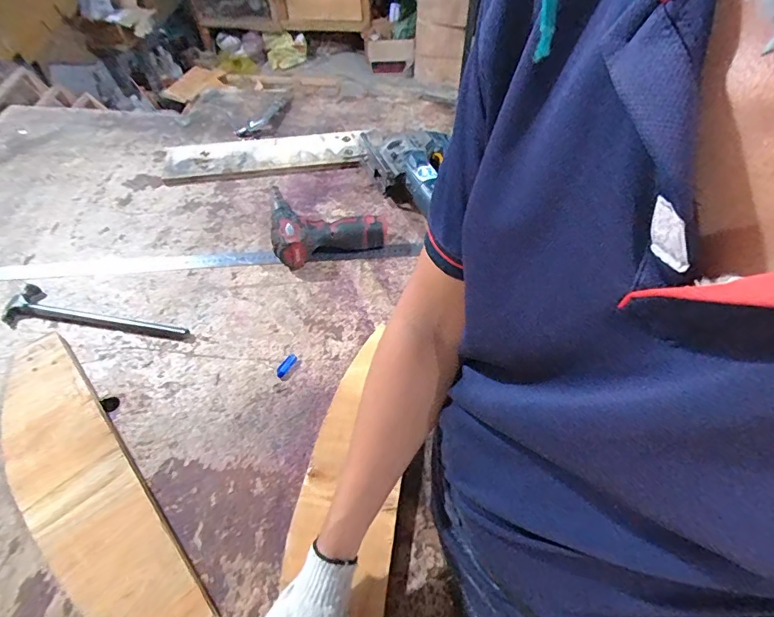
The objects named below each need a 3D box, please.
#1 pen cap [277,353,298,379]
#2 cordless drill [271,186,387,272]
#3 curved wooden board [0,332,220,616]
[{"bbox_3d":[-0.152,0.085,0.670,0.017,0.008,0.041,28,60,19],"label":"pen cap"},{"bbox_3d":[-0.107,-0.182,0.810,0.201,0.060,0.207,-9,55,-6],"label":"cordless drill"},{"bbox_3d":[-0.383,0.221,0.559,0.119,0.023,0.483,-36,62,-22],"label":"curved wooden board"}]

